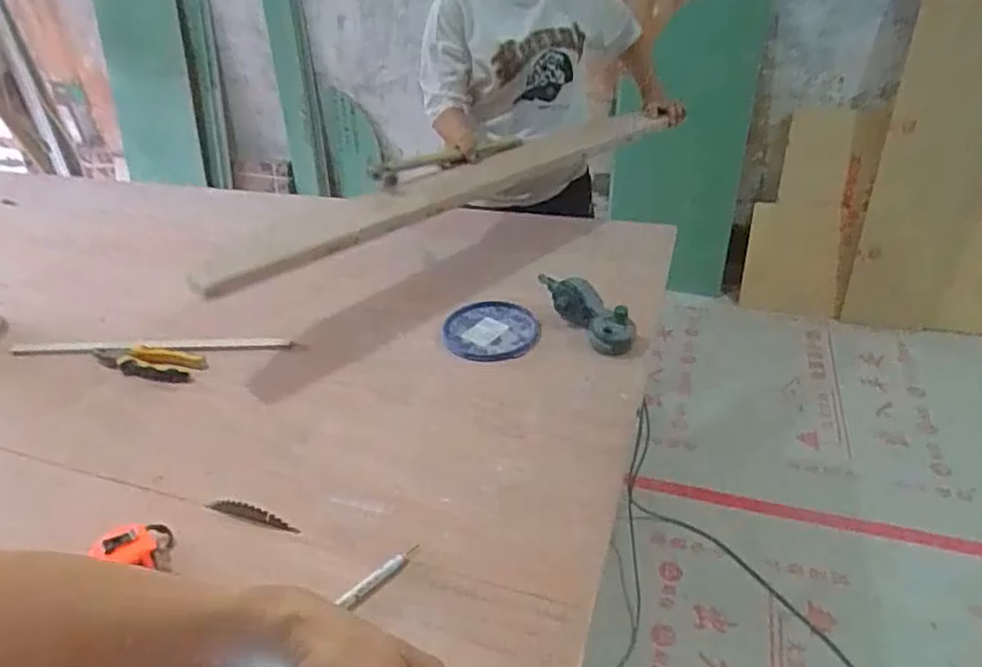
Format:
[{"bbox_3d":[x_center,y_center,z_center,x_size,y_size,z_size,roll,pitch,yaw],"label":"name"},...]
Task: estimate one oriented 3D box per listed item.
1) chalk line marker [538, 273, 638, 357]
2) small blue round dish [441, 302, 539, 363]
[{"bbox_3d":[0.165,-0.045,1.111,0.077,0.060,0.228,-16,36,-18],"label":"chalk line marker"},{"bbox_3d":[0.000,-0.002,1.113,0.160,0.018,0.149,0,40,0],"label":"small blue round dish"}]

